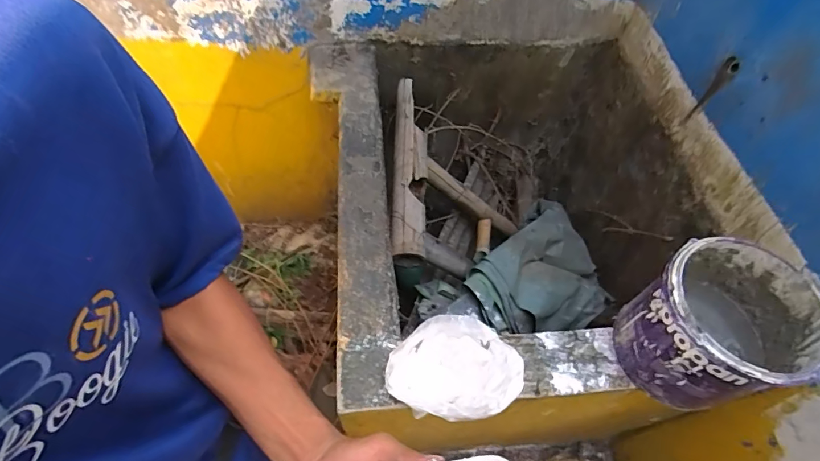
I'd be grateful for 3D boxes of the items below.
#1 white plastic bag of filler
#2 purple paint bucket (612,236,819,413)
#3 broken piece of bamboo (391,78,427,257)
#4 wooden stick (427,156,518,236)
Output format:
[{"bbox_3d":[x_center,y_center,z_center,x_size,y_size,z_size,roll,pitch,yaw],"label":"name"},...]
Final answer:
[{"bbox_3d":[0.068,0.195,0.621,0.187,0.083,0.131,13,59,3],"label":"white plastic bag of filler"},{"bbox_3d":[0.404,0.132,0.606,0.191,0.177,0.177,2,59,-3],"label":"purple paint bucket"},{"bbox_3d":[0.000,-0.161,1.000,0.077,0.040,0.480,2,58,-3],"label":"broken piece of bamboo"},{"bbox_3d":[0.182,-0.072,1.249,0.041,0.506,0.049,-28,55,28],"label":"wooden stick"}]

